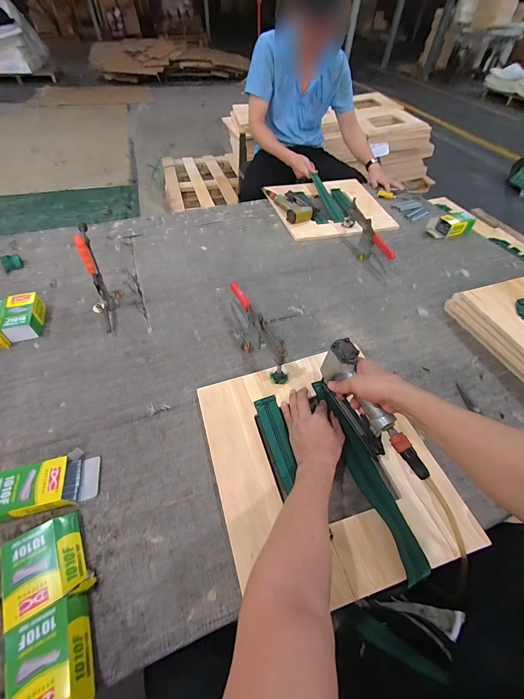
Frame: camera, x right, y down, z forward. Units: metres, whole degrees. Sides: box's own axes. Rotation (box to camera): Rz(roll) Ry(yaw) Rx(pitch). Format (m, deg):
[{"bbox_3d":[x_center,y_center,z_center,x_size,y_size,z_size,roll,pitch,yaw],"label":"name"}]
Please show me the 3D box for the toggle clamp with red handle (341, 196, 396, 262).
[{"bbox_3d":[0.350,-0.384,0.996,0.050,0.104,0.307,-10,53,-11],"label":"toggle clamp with red handle"}]

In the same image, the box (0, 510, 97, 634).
[{"bbox_3d":[-0.324,0.325,0.438,0.102,0.030,0.117,-27,58,-23],"label":"box"}]

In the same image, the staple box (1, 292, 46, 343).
[{"bbox_3d":[-0.601,-0.084,0.742,0.070,0.053,0.131,-11,53,-12],"label":"staple box"}]

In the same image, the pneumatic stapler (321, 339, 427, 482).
[{"bbox_3d":[0.192,0.111,0.544,0.040,0.113,0.255,-21,71,-19],"label":"pneumatic stapler"}]

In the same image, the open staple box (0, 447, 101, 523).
[{"bbox_3d":[-0.372,0.233,0.508,0.157,0.034,0.092,-10,53,-11],"label":"open staple box"}]

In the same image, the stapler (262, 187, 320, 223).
[{"bbox_3d":[0.122,-0.574,1.162,0.137,0.065,0.252,-16,54,-16],"label":"stapler"}]

